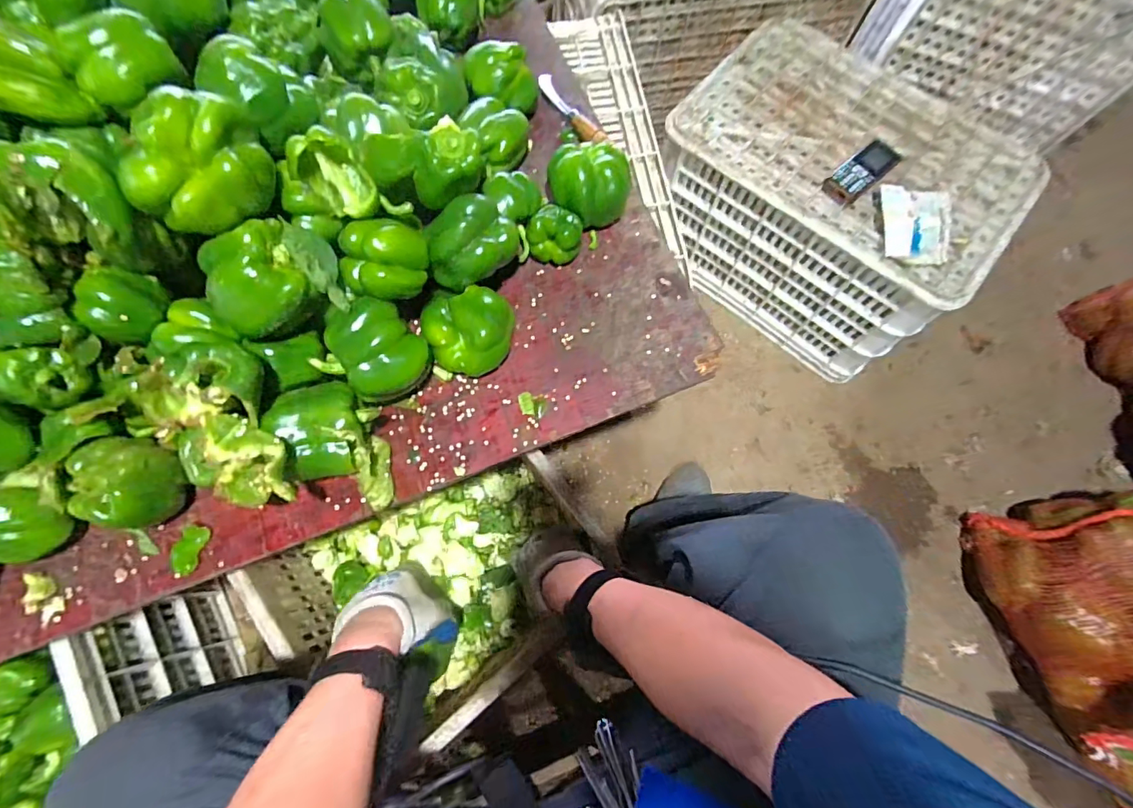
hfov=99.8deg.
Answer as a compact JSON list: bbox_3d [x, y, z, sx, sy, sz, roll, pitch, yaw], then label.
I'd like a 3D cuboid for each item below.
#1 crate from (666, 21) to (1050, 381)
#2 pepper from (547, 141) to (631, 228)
[{"bbox_3d":[0.447,-0.365,0.854,0.509,0.278,0.356,42,76,10],"label":"crate"},{"bbox_3d":[0.027,-0.259,0.565,0.097,0.081,0.095,-1,73,-2],"label":"pepper"}]

